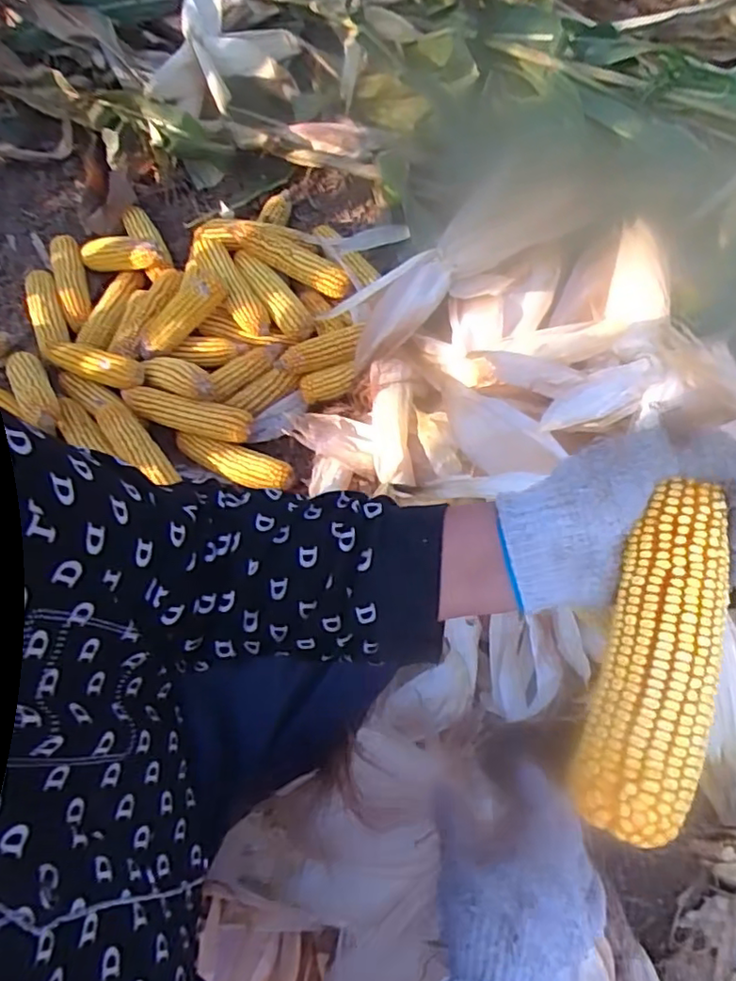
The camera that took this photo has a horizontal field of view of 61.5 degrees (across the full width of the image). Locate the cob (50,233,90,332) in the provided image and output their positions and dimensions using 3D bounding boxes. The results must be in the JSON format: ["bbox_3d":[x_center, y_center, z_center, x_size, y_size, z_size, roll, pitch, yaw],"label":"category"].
[{"bbox_3d":[-0.552,-0.394,1.147,0.062,0.045,0.198,-18,64,-10],"label":"cob"}]

